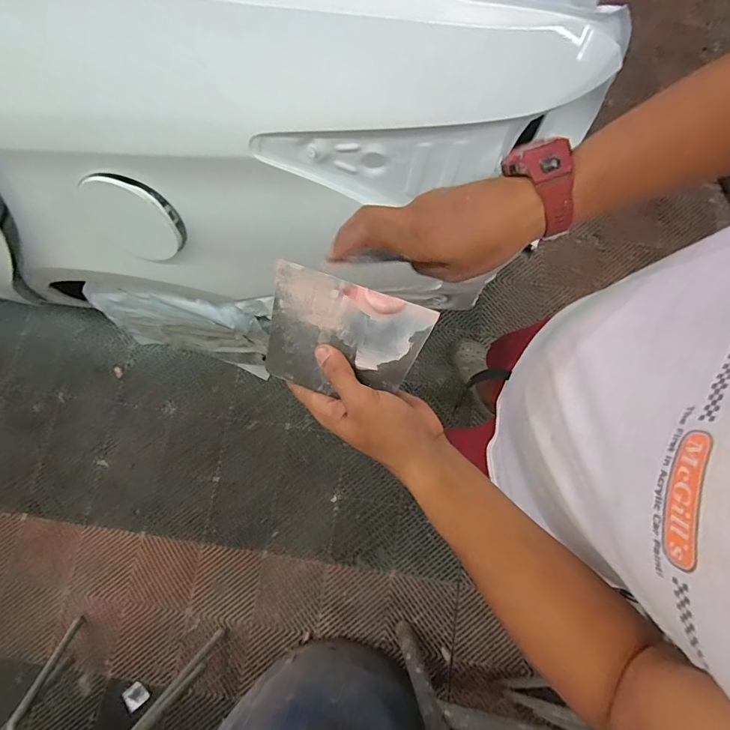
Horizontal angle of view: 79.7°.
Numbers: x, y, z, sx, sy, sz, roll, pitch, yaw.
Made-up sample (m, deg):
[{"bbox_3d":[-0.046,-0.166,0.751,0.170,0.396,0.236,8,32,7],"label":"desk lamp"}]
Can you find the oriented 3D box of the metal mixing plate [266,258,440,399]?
[{"bbox_3d":[-0.022,-0.022,0.376,0.138,0.007,0.097,21,101,11],"label":"metal mixing plate"}]

